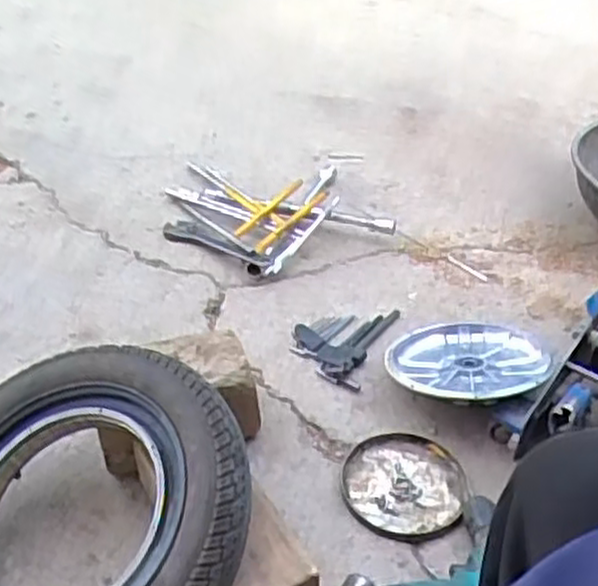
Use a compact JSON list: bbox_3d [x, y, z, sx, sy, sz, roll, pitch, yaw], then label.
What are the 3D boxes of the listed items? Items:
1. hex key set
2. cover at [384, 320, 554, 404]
[{"bbox_3d":[0.059,0.059,1.117,0.114,0.023,0.163,18,42,17],"label":"hex key set"},{"bbox_3d":[0.222,0.090,1.035,0.204,0.028,0.190,2,29,12],"label":"cover"}]

